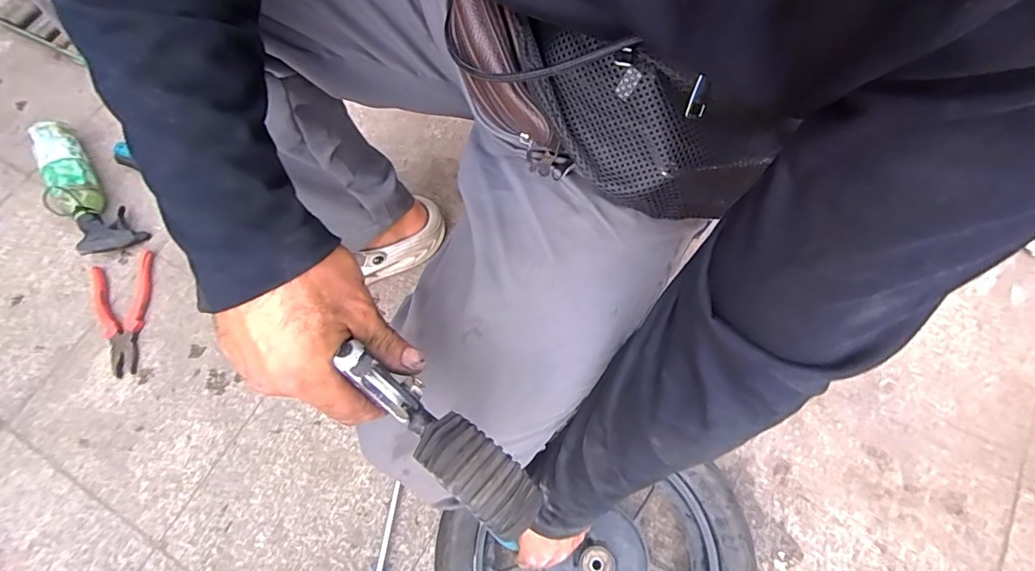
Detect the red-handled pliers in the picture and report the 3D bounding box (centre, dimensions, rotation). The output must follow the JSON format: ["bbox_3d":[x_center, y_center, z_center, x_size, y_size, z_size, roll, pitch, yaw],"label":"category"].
[{"bbox_3d":[-0.585,0.041,0.734,0.083,0.013,0.185,-12,70,-2],"label":"red-handled pliers"}]

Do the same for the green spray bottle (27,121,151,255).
[{"bbox_3d":[-0.700,-0.154,0.794,0.078,0.062,0.265,-40,73,-11],"label":"green spray bottle"}]

